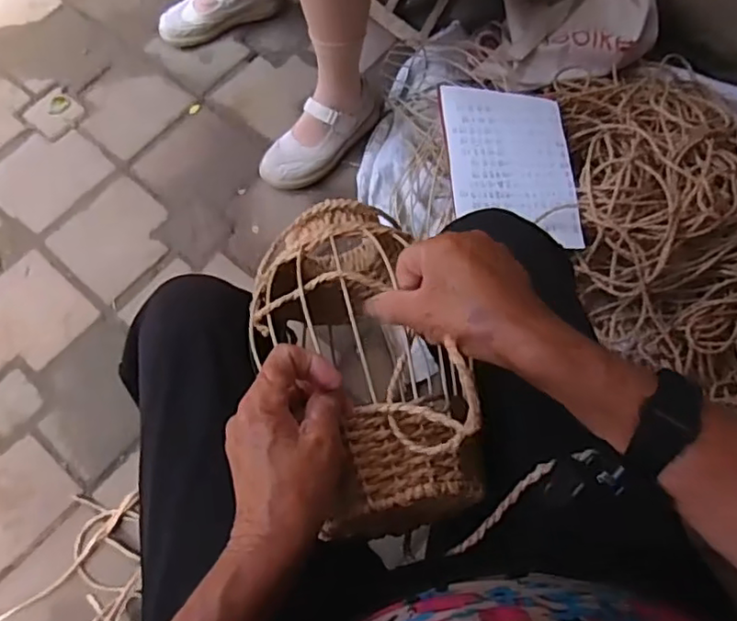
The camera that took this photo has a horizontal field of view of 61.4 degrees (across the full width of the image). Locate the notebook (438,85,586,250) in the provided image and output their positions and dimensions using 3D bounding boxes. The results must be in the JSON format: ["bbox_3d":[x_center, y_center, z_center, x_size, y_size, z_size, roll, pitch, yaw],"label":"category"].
[{"bbox_3d":[0.206,-0.217,0.904,0.190,0.011,0.250,3,67,-13],"label":"notebook"}]

